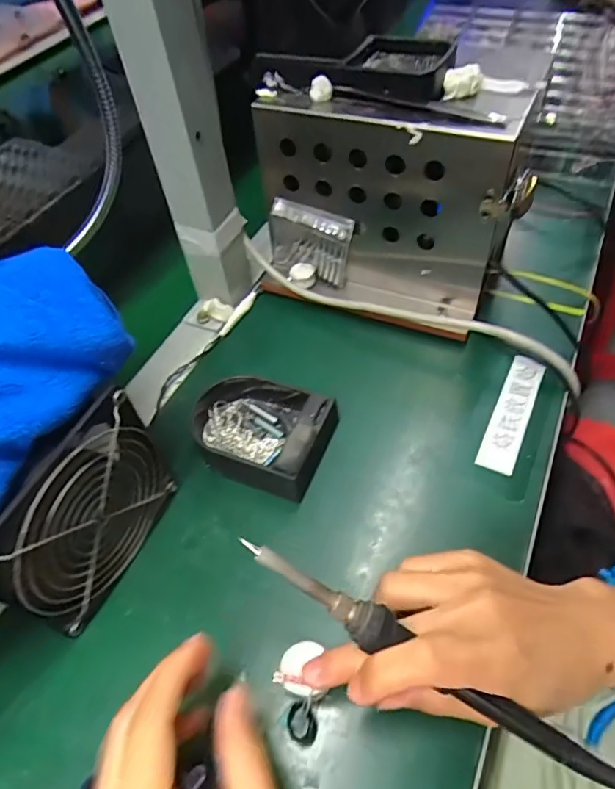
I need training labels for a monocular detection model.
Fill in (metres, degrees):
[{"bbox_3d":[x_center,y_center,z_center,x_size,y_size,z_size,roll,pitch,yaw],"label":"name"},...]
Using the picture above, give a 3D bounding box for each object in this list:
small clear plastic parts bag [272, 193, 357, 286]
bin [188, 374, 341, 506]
[{"bbox_3d":[0.003,-0.136,0.473,0.077,0.072,0.011,18,56,19],"label":"small clear plastic parts bag"},{"bbox_3d":[-0.038,0.021,0.395,0.121,0.036,0.091,19,56,20],"label":"bin"}]

